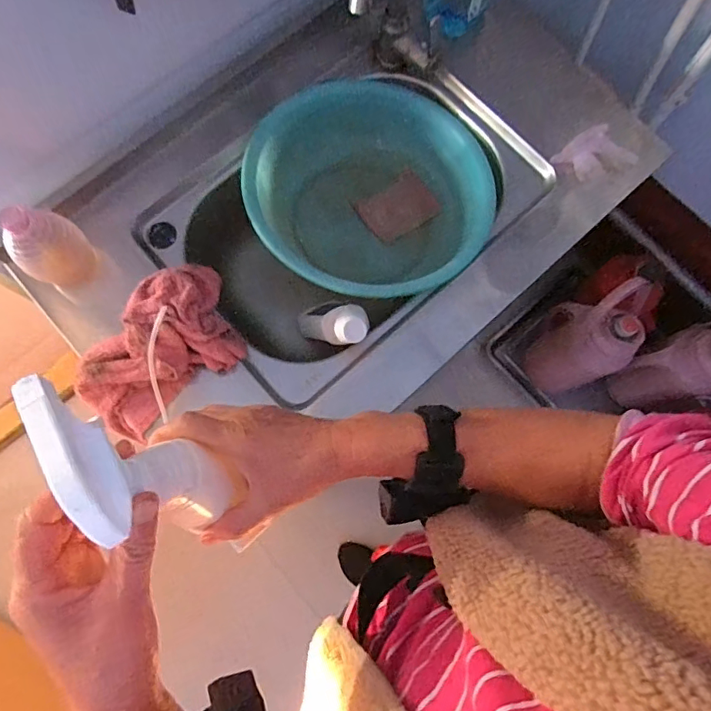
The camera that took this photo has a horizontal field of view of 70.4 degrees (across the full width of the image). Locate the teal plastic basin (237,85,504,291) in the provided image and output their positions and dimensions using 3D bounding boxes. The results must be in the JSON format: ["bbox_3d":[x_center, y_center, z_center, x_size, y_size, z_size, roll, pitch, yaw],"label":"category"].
[{"bbox_3d":[0.030,-0.242,0.740,0.331,0.136,0.352,0,77,-1],"label":"teal plastic basin"}]

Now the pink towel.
[{"bbox_3d":[-0.243,-0.012,0.614,0.220,0.077,0.146,-40,80,-9],"label":"pink towel"}]

